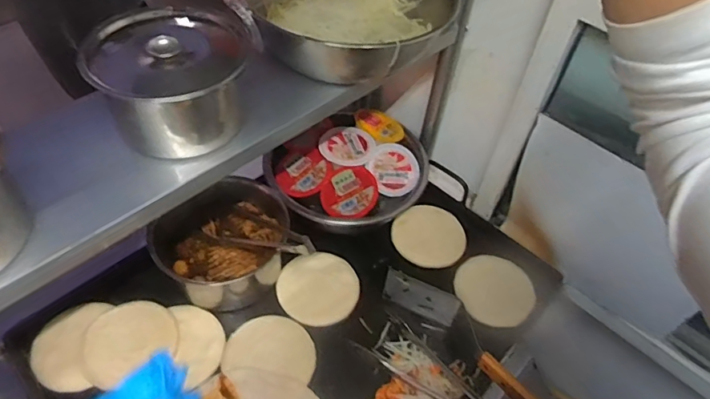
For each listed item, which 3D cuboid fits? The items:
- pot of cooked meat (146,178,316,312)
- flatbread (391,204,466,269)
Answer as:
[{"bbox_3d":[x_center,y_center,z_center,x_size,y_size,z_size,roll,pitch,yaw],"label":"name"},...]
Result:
[{"bbox_3d":[-0.198,0.056,0.744,0.193,0.093,0.190,2,50,-2],"label":"pot of cooked meat"},{"bbox_3d":[0.128,0.062,0.847,0.119,0.010,0.136,-21,45,-17],"label":"flatbread"}]

